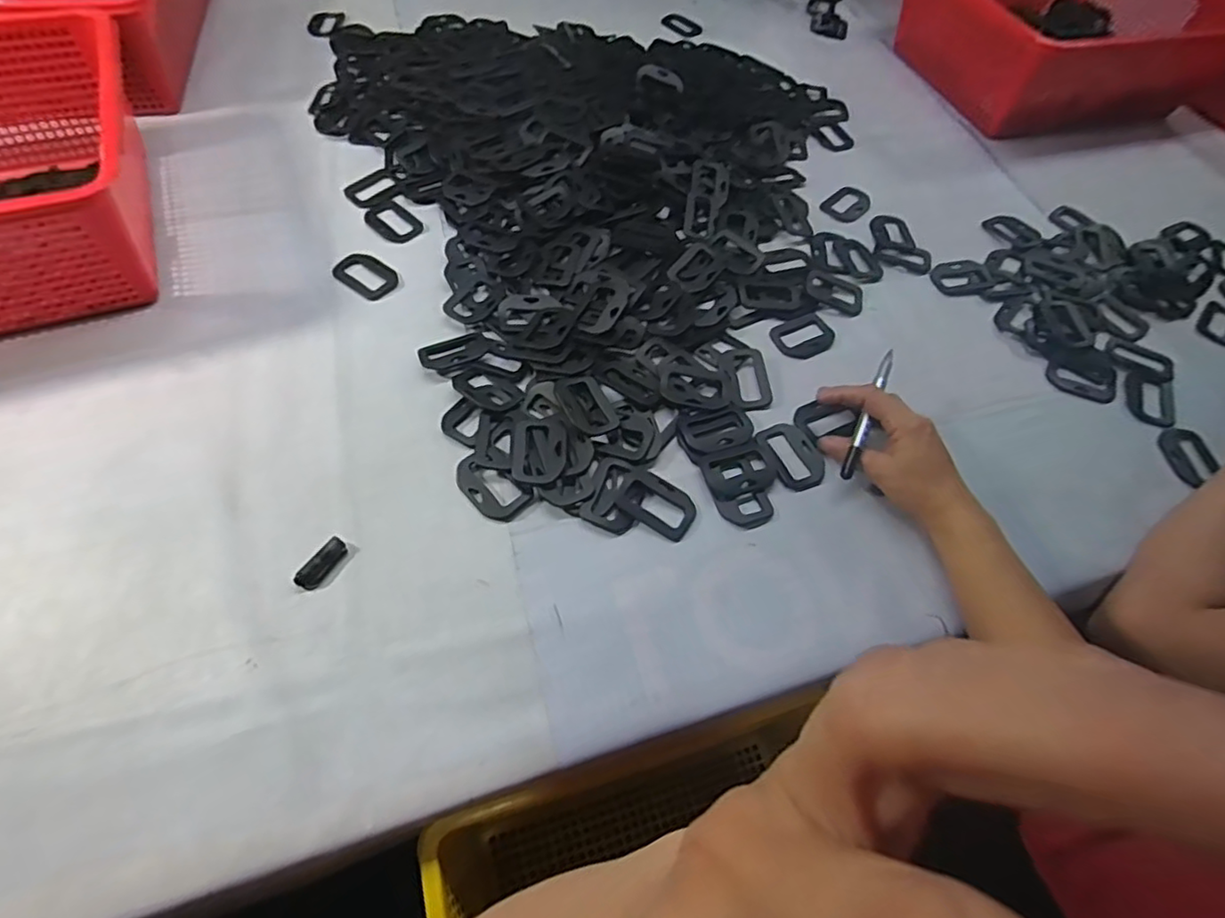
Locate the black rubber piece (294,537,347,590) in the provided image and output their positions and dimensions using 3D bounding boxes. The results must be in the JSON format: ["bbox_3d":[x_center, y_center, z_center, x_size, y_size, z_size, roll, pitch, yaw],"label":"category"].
[{"bbox_3d":[-0.205,0.074,0.441,0.014,0.010,0.039,30,60,14],"label":"black rubber piece"}]

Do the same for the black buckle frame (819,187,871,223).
[{"bbox_3d":[0.269,-0.293,0.713,0.058,0.008,0.044,-34,66,-23],"label":"black buckle frame"}]

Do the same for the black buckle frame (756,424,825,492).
[{"bbox_3d":[0.150,-0.003,0.520,0.044,0.006,0.064,-19,61,-16],"label":"black buckle frame"}]

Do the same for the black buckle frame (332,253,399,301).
[{"bbox_3d":[-0.238,-0.179,0.605,0.066,0.004,0.044,34,61,16],"label":"black buckle frame"}]

